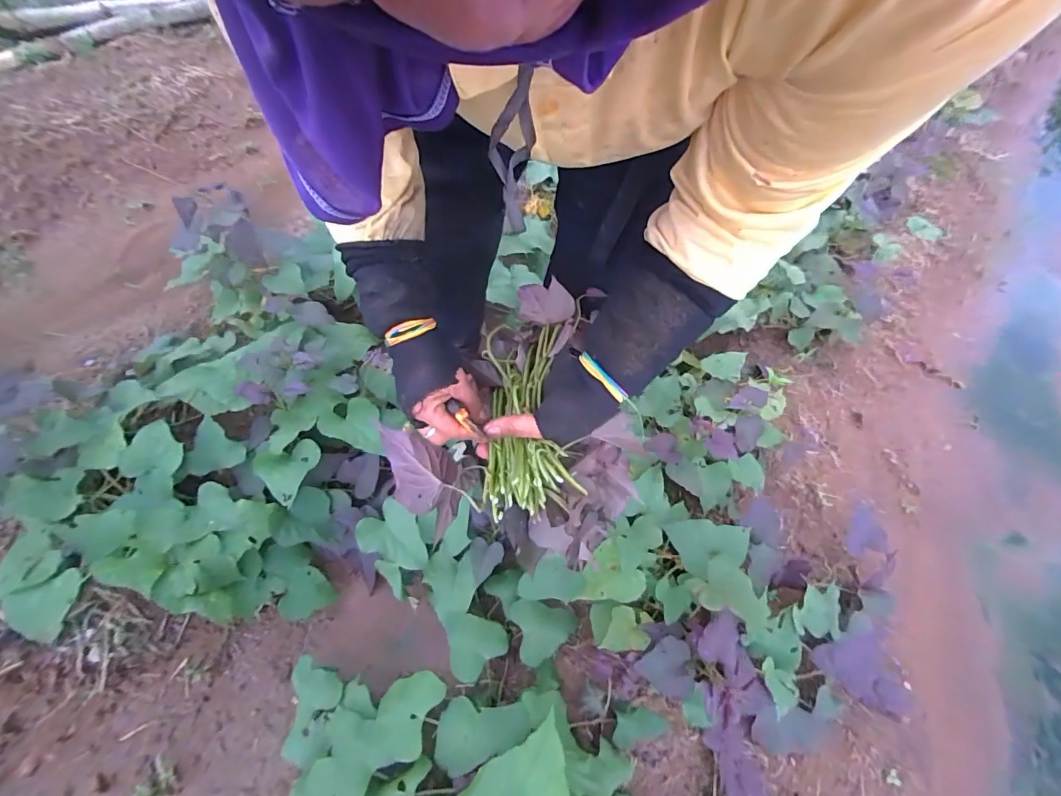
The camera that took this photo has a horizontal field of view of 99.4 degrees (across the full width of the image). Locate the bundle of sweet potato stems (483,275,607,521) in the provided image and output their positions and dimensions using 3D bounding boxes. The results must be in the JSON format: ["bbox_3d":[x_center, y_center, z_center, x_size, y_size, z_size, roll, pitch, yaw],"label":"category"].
[{"bbox_3d":[0.000,-0.004,0.502,0.107,0.069,0.259,5,66,5],"label":"bundle of sweet potato stems"}]

